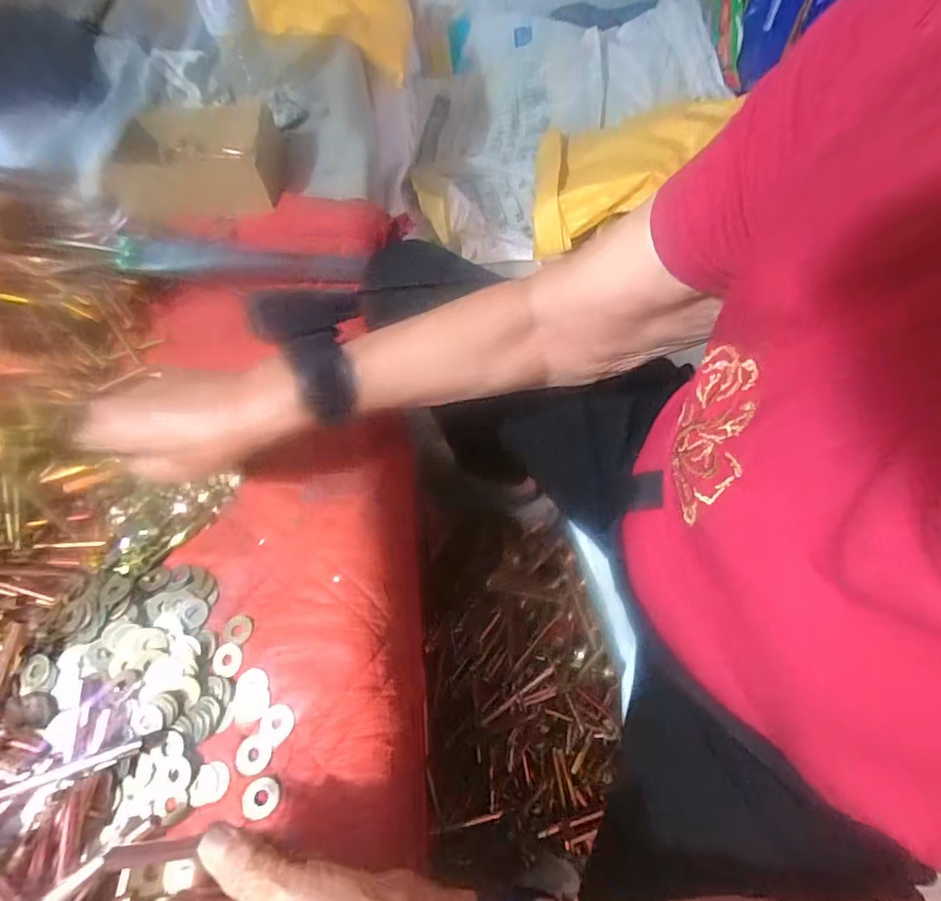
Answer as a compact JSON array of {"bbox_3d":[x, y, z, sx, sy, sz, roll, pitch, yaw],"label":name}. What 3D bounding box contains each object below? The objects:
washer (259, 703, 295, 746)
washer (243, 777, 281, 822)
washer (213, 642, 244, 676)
[{"bbox_3d":[-0.128,0.179,0.342,0.023,0.004,0.021,28,64,19],"label":"washer"},{"bbox_3d":[-0.130,0.215,0.321,0.022,0.004,0.021,-2,59,3],"label":"washer"},{"bbox_3d":[-0.172,0.148,0.367,0.022,0.004,0.022,5,59,7],"label":"washer"}]

